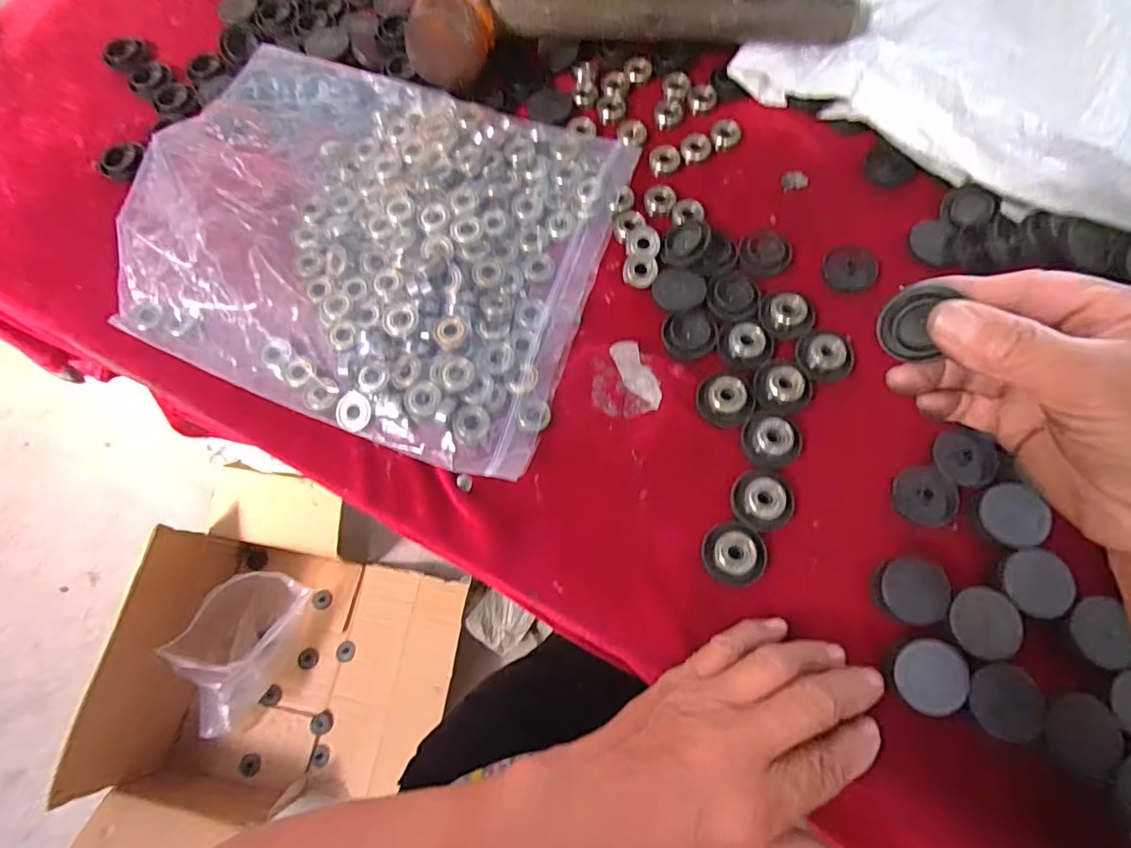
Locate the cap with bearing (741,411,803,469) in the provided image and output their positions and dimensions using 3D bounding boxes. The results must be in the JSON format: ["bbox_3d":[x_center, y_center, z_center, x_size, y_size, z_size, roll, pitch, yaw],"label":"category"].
[{"bbox_3d":[0.119,0.007,0.308,0.036,0.011,0.032,-40,73,-12],"label":"cap with bearing"}]

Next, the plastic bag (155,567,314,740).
[{"bbox_3d":[-0.545,0.371,0.915,0.135,0.131,0.240,23,72,10],"label":"plastic bag"}]

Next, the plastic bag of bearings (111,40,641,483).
[{"bbox_3d":[-0.119,-0.122,0.345,0.277,0.048,0.250,17,71,8],"label":"plastic bag of bearings"}]

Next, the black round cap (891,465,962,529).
[{"bbox_3d":[0.199,0.039,0.299,0.033,0.006,0.032,-1,70,2],"label":"black round cap"}]

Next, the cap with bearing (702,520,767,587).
[{"bbox_3d":[0.090,0.069,0.290,0.031,0.010,0.033,-1,70,2],"label":"cap with bearing"}]

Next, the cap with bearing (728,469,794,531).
[{"bbox_3d":[0.109,0.039,0.299,0.031,0.011,0.037,21,72,10],"label":"cap with bearing"}]

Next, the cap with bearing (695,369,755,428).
[{"bbox_3d":[0.094,-0.016,0.314,0.032,0.016,0.031,-1,70,2],"label":"cap with bearing"}]

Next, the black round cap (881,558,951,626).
[{"bbox_3d":[0.178,0.086,0.278,0.030,0.010,0.031,7,70,5],"label":"black round cap"}]

